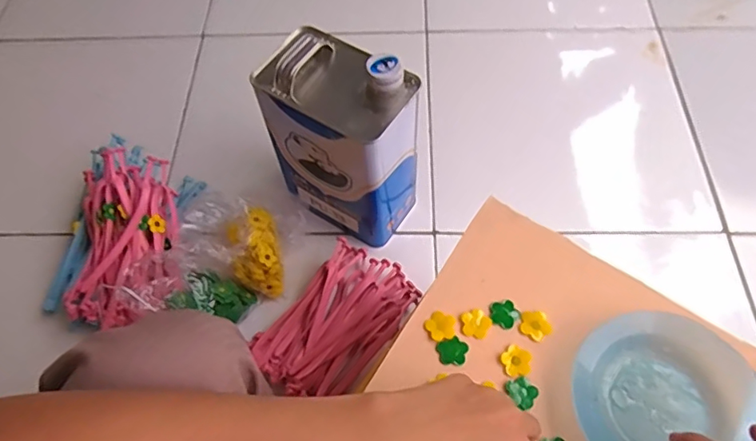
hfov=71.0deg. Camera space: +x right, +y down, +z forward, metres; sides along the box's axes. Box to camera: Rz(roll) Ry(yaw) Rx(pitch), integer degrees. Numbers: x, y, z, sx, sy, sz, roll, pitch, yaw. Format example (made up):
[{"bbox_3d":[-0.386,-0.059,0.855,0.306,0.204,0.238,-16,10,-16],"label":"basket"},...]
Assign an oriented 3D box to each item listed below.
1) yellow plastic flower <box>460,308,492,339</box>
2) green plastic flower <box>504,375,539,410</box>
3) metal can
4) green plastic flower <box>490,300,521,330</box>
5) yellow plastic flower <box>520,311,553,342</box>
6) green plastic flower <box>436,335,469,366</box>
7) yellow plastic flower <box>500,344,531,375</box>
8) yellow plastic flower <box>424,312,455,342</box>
[{"bbox_3d":[0.079,0.082,0.427,0.024,0.004,0.023,-1,61,2],"label":"yellow plastic flower"},{"bbox_3d":[0.110,0.129,0.400,0.020,0.004,0.023,-28,64,-12],"label":"green plastic flower"},{"bbox_3d":[-0.041,-0.093,0.665,0.164,0.280,0.117,36,69,20],"label":"metal can"},{"bbox_3d":[0.103,0.076,0.429,0.023,0.004,0.022,-8,61,-2],"label":"green plastic flower"},{"bbox_3d":[0.126,0.084,0.424,0.024,0.004,0.023,-1,61,2],"label":"yellow plastic flower"},{"bbox_3d":[0.060,0.103,0.418,0.024,0.004,0.022,-1,61,2],"label":"green plastic flower"},{"bbox_3d":[0.107,0.108,0.410,0.022,0.004,0.023,-1,61,2],"label":"yellow plastic flower"},{"bbox_3d":[0.050,0.085,0.425,0.023,0.004,0.023,2,61,4],"label":"yellow plastic flower"}]

